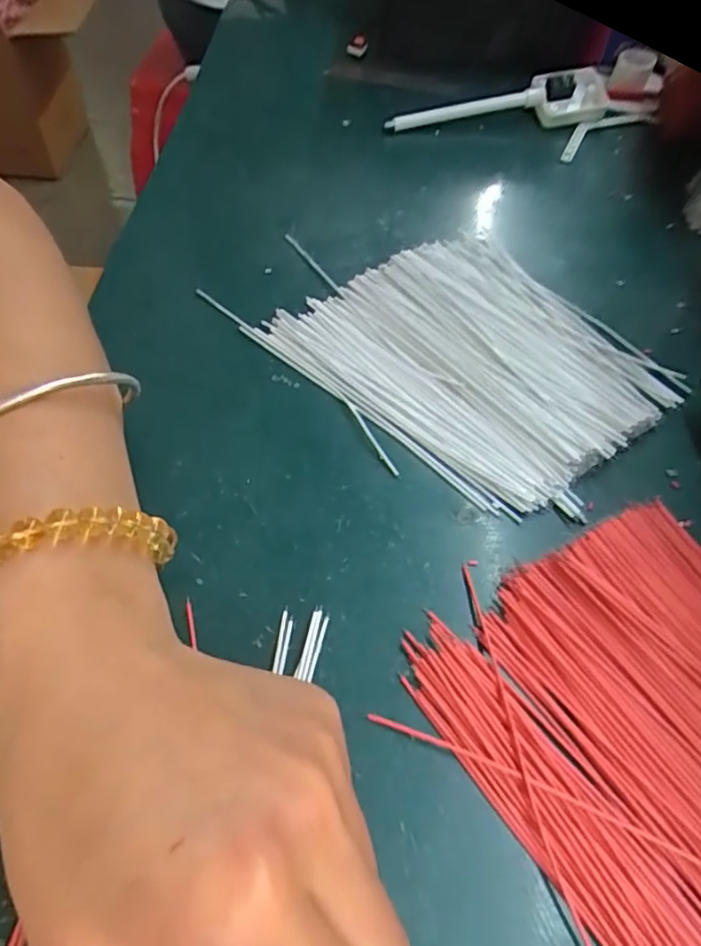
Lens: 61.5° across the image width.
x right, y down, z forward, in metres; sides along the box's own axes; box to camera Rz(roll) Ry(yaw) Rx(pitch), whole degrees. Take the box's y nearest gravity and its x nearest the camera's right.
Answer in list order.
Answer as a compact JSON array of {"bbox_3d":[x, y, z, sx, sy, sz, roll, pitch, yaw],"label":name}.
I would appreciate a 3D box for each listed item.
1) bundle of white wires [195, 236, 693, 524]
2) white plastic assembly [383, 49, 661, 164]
[{"bbox_3d":[0.050,-0.063,0.280,0.137,0.014,0.177,-37,66,-26],"label":"bundle of white wires"},{"bbox_3d":[0.133,-0.246,0.401,0.207,0.033,0.069,-14,57,-14],"label":"white plastic assembly"}]

